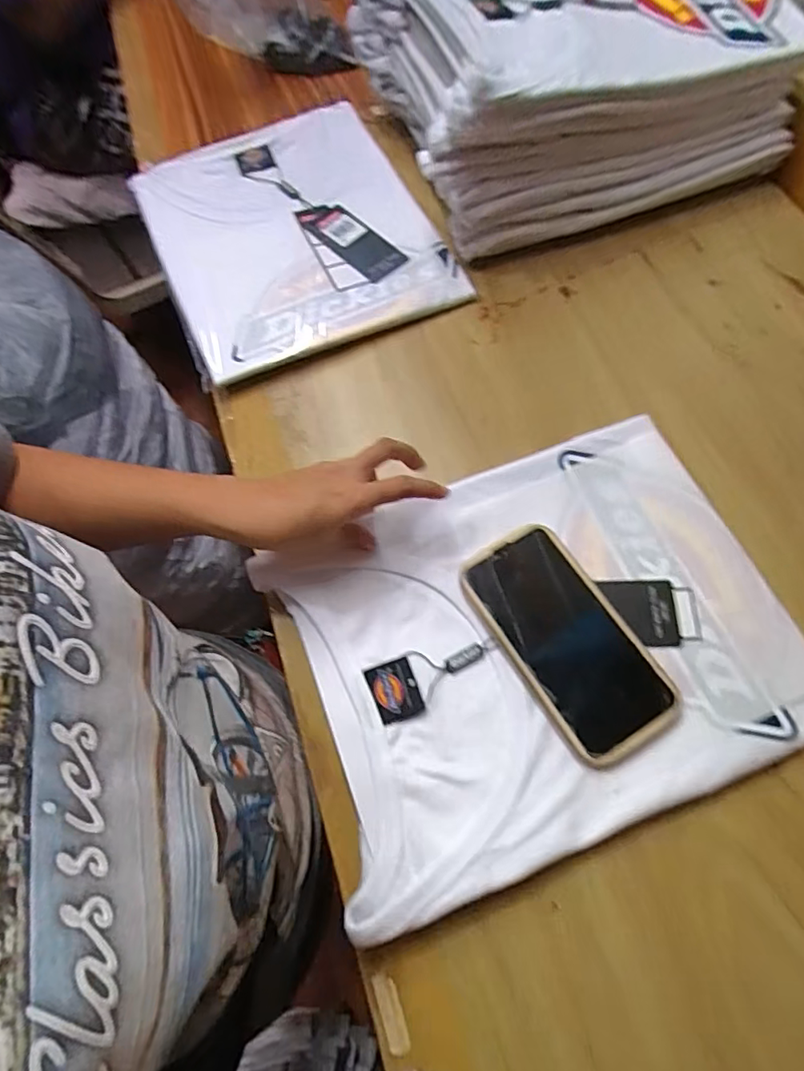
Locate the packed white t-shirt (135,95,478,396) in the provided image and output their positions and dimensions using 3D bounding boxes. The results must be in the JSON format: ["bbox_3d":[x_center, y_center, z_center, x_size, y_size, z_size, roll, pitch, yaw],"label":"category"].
[{"bbox_3d":[-0.115,-0.316,0.580,0.268,0.029,0.326,-23,68,-7],"label":"packed white t-shirt"}]

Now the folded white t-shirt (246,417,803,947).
[{"bbox_3d":[0.094,0.070,0.391,0.325,0.019,0.254,-20,66,-6],"label":"folded white t-shirt"}]

